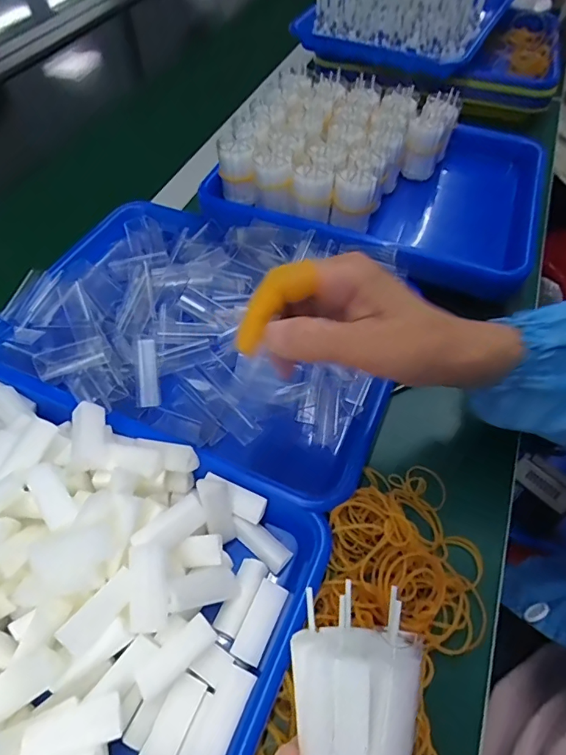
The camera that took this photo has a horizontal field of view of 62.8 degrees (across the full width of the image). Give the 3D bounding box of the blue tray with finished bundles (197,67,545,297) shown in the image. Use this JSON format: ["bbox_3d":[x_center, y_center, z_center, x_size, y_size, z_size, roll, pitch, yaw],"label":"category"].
[{"bbox_3d":[0.107,-0.217,0.504,0.332,0.096,0.252,15,56,11],"label":"blue tray with finished bundles"}]

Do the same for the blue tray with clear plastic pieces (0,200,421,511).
[{"bbox_3d":[-0.061,-0.040,0.423,0.318,0.080,0.244,19,57,14],"label":"blue tray with clear plastic pieces"}]

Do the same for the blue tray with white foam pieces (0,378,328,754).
[{"bbox_3d":[-0.160,0.120,0.266,0.320,0.041,0.227,19,57,13],"label":"blue tray with white foam pieces"}]

